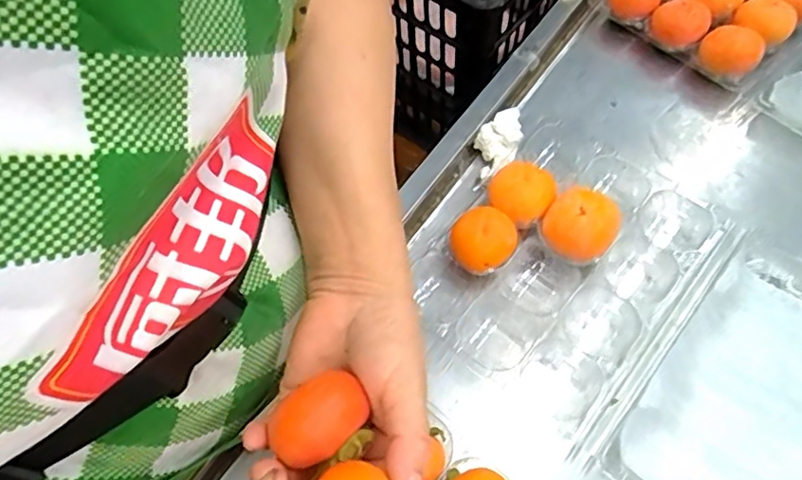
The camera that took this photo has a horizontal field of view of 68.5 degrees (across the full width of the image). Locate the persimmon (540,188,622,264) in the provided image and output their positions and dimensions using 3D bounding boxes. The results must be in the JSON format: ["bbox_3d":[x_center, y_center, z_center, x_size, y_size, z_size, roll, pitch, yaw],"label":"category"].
[{"bbox_3d":[0.137,-0.006,0.454,0.053,0.049,0.050,34,67,21],"label":"persimmon"}]

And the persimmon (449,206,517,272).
[{"bbox_3d":[0.064,0.004,0.460,0.048,0.040,0.048,-2,60,3],"label":"persimmon"}]

